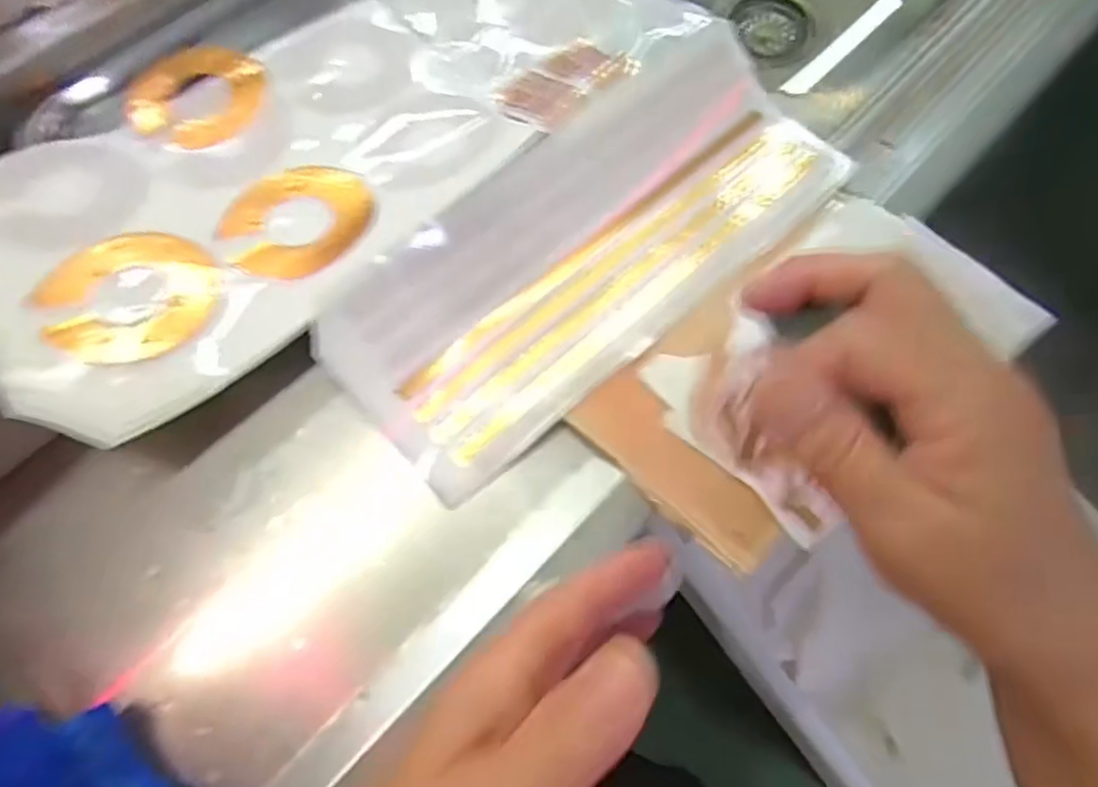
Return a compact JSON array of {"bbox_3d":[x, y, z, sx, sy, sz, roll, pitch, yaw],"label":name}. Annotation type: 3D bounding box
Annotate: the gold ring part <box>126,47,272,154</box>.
[{"bbox_3d":[-0.234,-0.197,0.430,0.080,0.017,0.087,1,69,-2],"label":"gold ring part"}]

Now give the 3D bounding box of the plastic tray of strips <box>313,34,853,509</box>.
[{"bbox_3d":[0.027,-0.086,0.378,0.320,0.028,0.133,-39,75,-15],"label":"plastic tray of strips"}]

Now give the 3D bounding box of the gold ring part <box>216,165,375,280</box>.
[{"bbox_3d":[-0.149,-0.104,0.389,0.085,0.013,0.081,1,69,-2],"label":"gold ring part"}]

